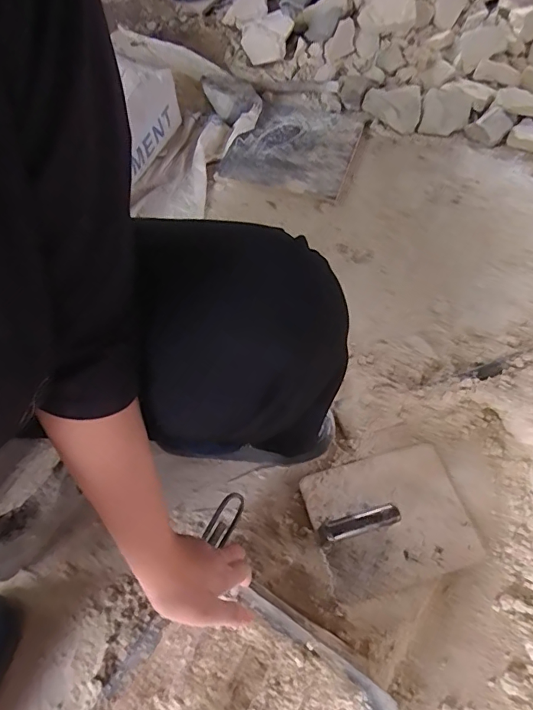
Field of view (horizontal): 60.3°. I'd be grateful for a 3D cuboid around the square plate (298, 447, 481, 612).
[{"bbox_3d":[0.165,0.208,0.598,0.206,0.065,0.168,-17,64,-5],"label":"square plate"}]

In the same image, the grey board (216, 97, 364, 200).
[{"bbox_3d":[0.055,-0.422,0.921,0.235,0.017,0.231,17,66,9],"label":"grey board"}]

